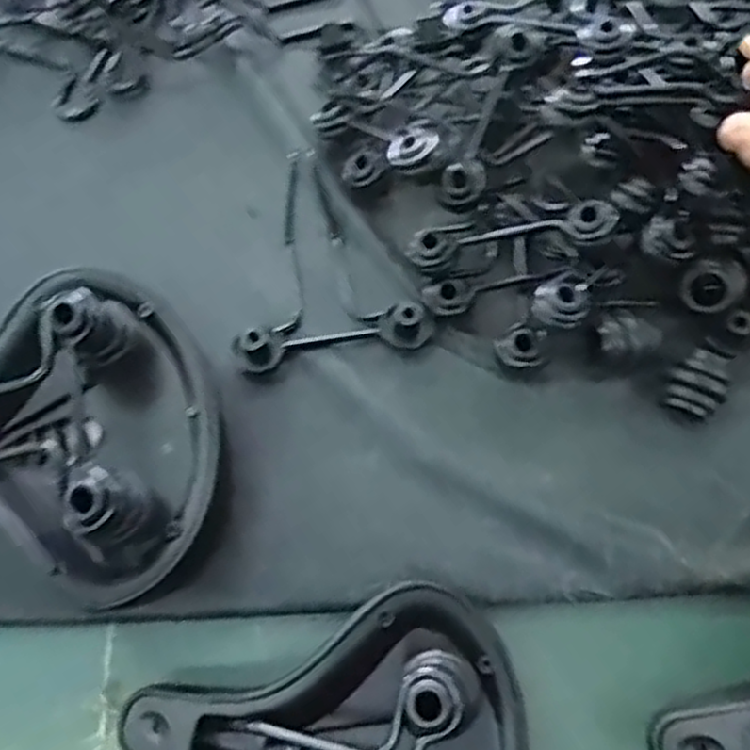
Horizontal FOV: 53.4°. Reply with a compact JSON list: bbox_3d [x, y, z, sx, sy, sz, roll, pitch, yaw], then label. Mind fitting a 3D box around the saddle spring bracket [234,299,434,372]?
[{"bbox_3d":[-0.033,-0.035,0.598,0.158,0.032,0.035,-8,70,-3],"label":"saddle spring bracket"}]

